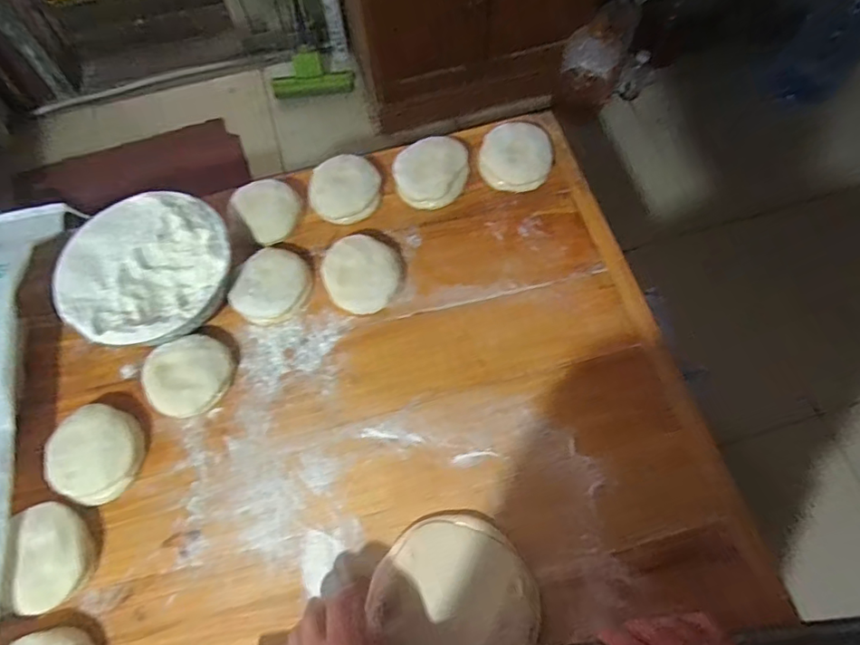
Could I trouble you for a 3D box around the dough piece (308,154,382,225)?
[{"bbox_3d":[-0.112,-0.173,0.698,0.095,0.028,0.080,-14,67,-5],"label":"dough piece"}]

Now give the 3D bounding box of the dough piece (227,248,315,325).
[{"bbox_3d":[-0.194,-0.045,0.645,0.100,0.033,0.081,-38,71,-14],"label":"dough piece"}]

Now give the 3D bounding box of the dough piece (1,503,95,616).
[{"bbox_3d":[-0.379,0.236,0.534,0.064,0.041,0.097,-8,67,-2],"label":"dough piece"}]

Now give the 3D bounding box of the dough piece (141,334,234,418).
[{"bbox_3d":[-0.279,0.059,0.607,0.088,0.038,0.092,0,67,1],"label":"dough piece"}]

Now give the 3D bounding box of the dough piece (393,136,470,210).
[{"bbox_3d":[0.002,-0.199,0.700,0.096,0.034,0.087,-1,67,1],"label":"dough piece"}]

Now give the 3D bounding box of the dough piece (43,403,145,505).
[{"bbox_3d":[-0.364,0.140,0.573,0.093,0.040,0.092,0,67,1],"label":"dough piece"}]

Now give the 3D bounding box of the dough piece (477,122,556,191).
[{"bbox_3d":[0.116,-0.230,0.711,0.096,0.044,0.097,0,67,1],"label":"dough piece"}]

